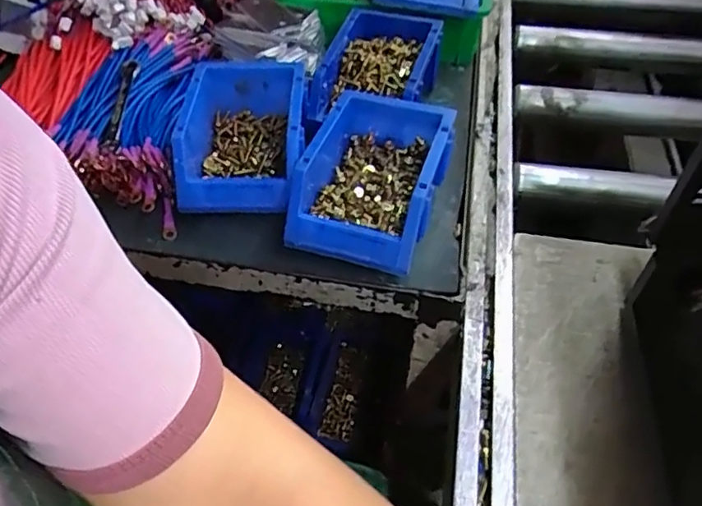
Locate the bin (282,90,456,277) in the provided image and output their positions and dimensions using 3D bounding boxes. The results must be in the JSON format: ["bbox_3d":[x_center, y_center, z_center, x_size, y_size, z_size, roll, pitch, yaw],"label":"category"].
[{"bbox_3d":[0.017,-0.069,0.489,0.118,0.059,0.157,11,51,11],"label":"bin"}]

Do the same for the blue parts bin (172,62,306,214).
[{"bbox_3d":[-0.100,-0.111,0.534,0.108,0.063,0.164,-1,49,0],"label":"blue parts bin"}]

